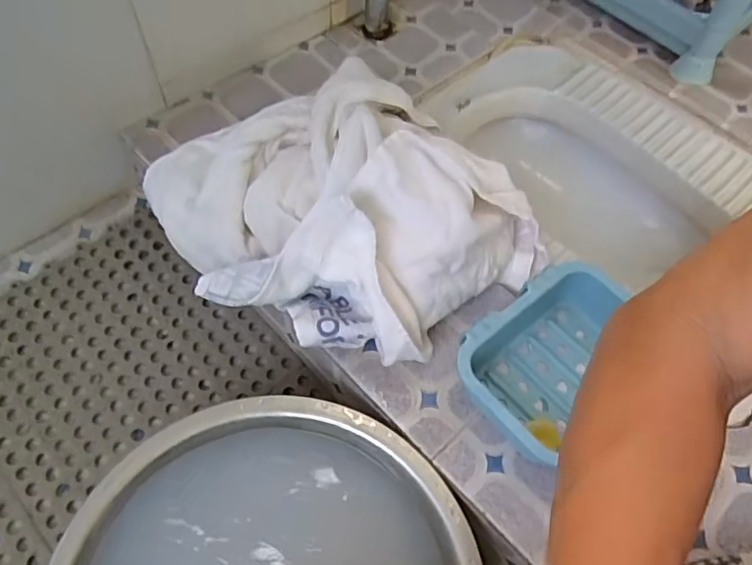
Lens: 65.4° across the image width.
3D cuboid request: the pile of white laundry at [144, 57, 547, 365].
[{"bbox_3d":[-0.042,-0.085,0.561,0.271,0.134,0.328,-35,67,-21],"label":"pile of white laundry"}]

